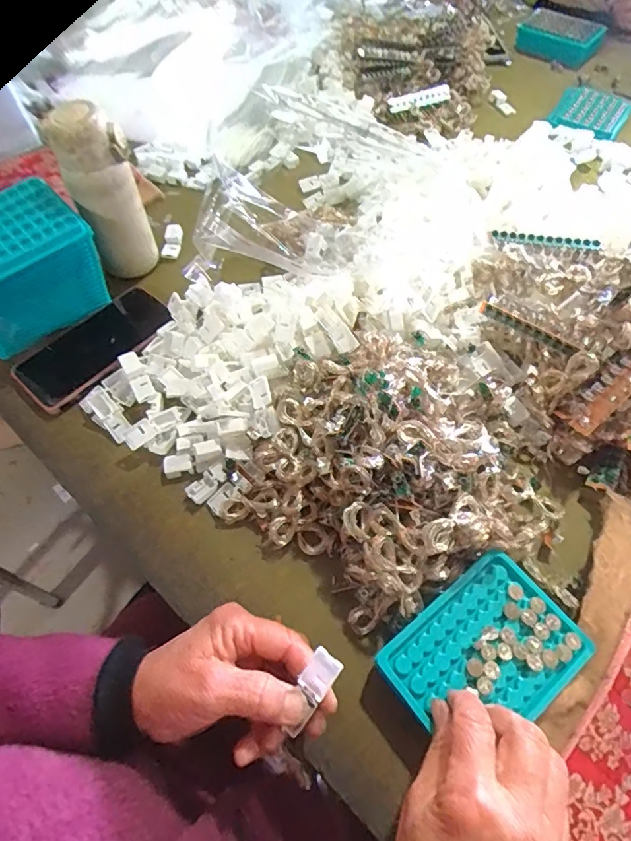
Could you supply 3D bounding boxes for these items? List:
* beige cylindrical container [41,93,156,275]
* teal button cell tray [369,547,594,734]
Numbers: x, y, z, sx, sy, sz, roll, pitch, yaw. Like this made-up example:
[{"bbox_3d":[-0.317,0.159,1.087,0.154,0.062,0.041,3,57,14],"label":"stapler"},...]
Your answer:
[{"bbox_3d":[-0.215,-0.226,0.506,0.064,0.176,0.066,-21,62,-12],"label":"beige cylindrical container"},{"bbox_3d":[0.122,0.166,0.345,0.130,0.011,0.094,-33,66,-19],"label":"teal button cell tray"}]

